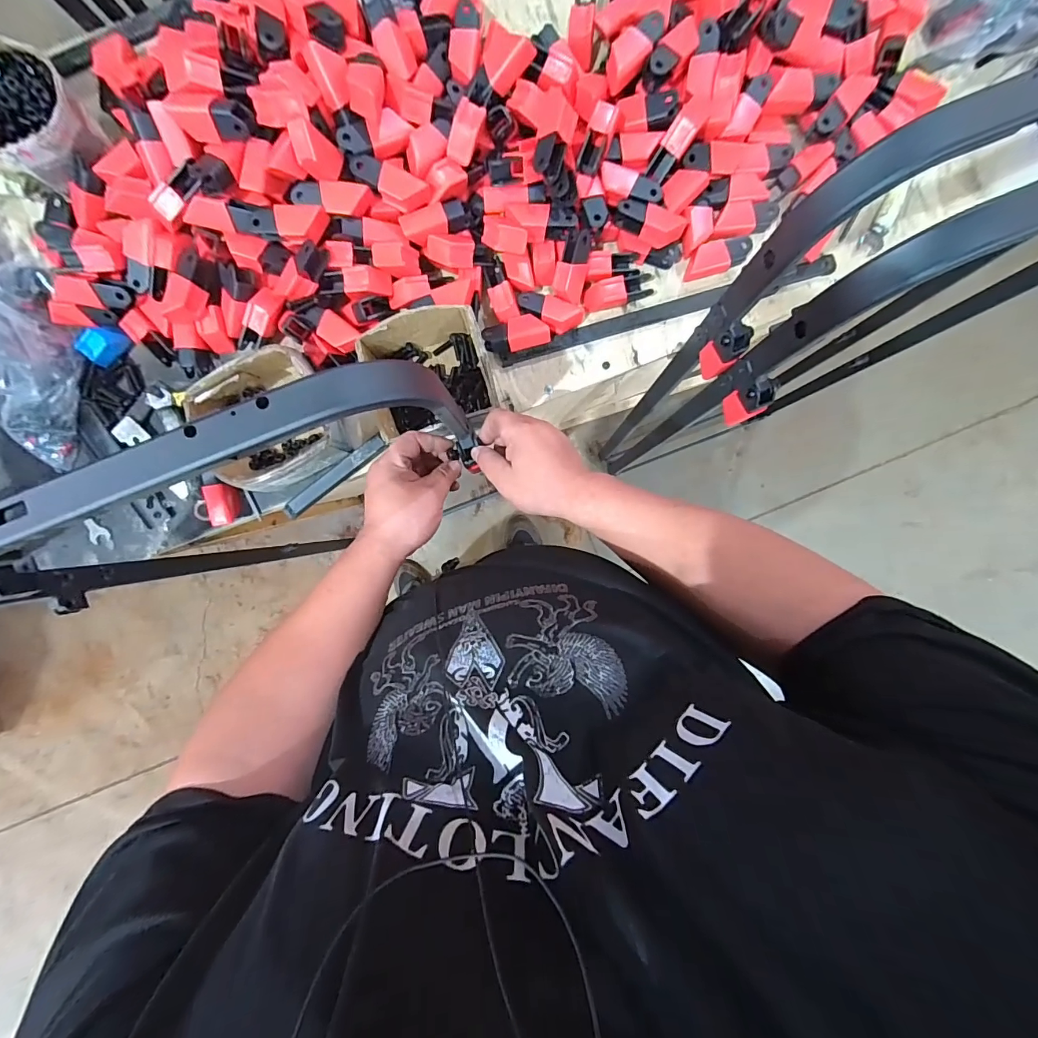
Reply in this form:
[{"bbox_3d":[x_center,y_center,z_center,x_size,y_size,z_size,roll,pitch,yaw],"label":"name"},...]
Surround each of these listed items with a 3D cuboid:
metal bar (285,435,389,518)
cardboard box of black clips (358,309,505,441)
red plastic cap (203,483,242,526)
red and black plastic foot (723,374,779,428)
[{"bbox_3d":[-0.244,-0.056,0.584,0.158,0.016,0.021,-36,96,2],"label":"metal bar"},{"bbox_3d":[-0.109,-0.181,0.553,0.144,0.084,0.134,-17,96,0],"label":"cardboard box of black clips"},{"bbox_3d":[-0.392,-0.019,0.581,0.031,0.025,0.053,-9,96,-1],"label":"red plastic cap"},{"bbox_3d":[0.265,-0.135,0.505,0.025,0.076,0.041,-21,96,1],"label":"red and black plastic foot"}]

